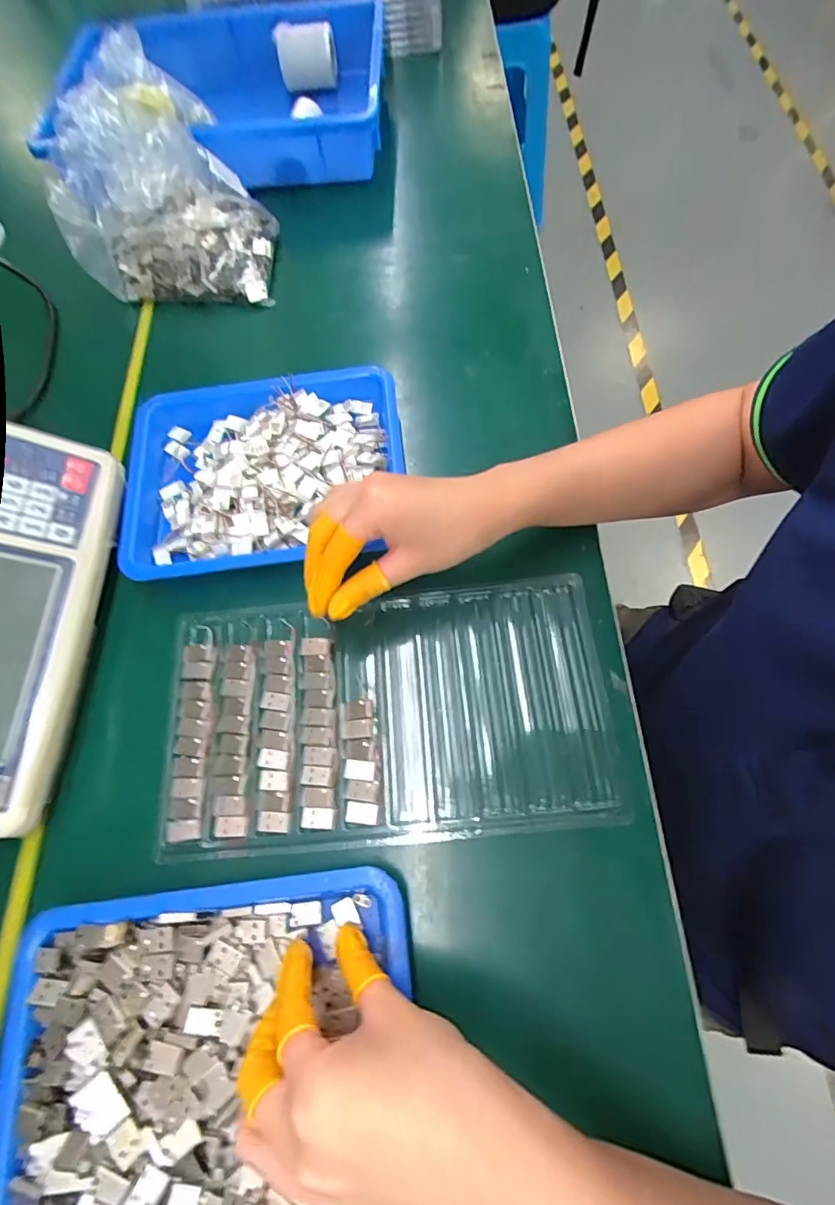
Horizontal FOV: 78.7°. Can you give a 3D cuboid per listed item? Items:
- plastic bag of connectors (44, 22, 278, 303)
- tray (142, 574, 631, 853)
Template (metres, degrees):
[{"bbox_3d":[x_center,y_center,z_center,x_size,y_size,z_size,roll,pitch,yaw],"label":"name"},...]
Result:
[{"bbox_3d":[-0.241,-0.382,0.469,0.186,0.142,0.179,-15,68,-3],"label":"plastic bag of connectors"},{"bbox_3d":[-0.023,0.069,0.341,0.289,0.015,0.163,-5,68,2],"label":"tray"}]

